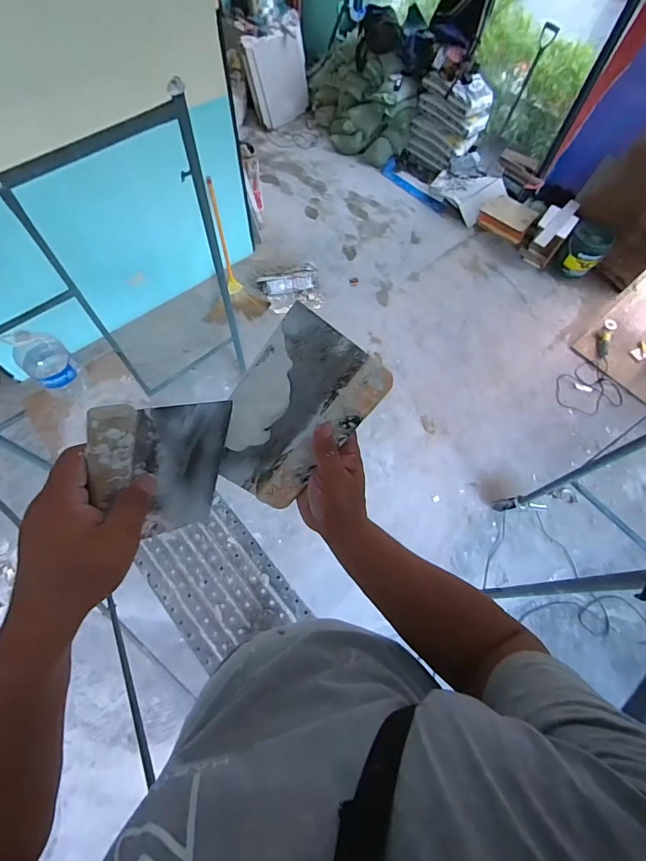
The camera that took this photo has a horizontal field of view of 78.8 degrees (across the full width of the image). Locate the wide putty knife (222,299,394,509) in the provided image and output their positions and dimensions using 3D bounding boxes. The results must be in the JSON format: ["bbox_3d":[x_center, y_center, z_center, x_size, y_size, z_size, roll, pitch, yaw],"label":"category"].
[{"bbox_3d":[-0.033,-0.012,0.392,0.114,0.017,0.191,33,111,-14],"label":"wide putty knife"}]

